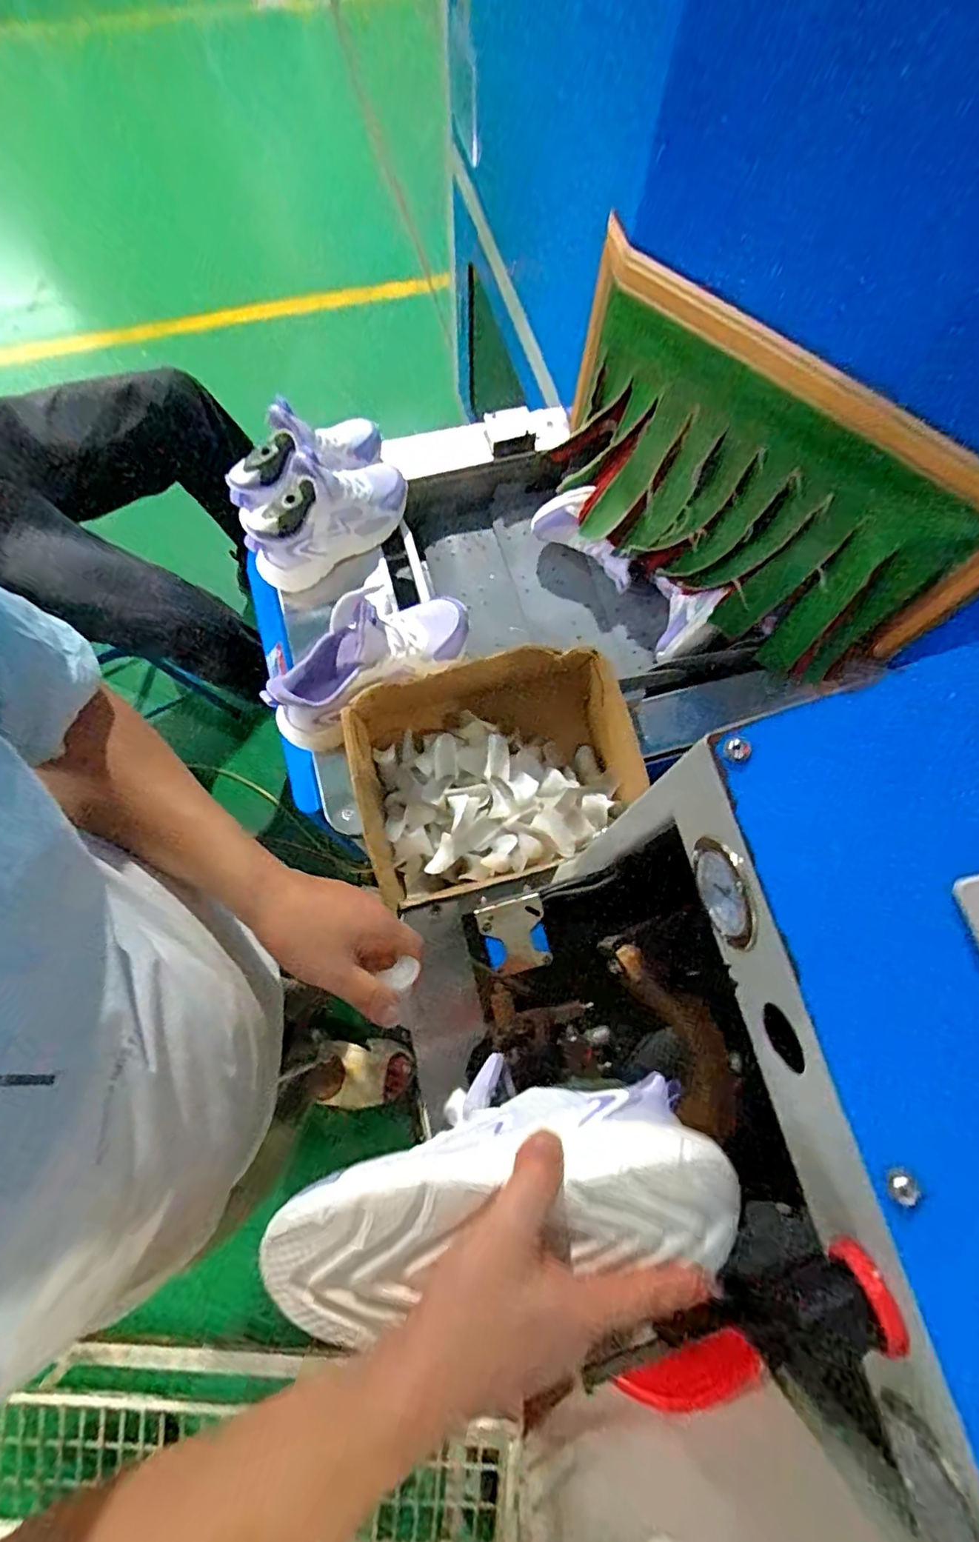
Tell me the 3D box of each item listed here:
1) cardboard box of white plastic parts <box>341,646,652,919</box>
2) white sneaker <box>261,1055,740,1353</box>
[{"bbox_3d":[0.007,-0.003,0.711,0.333,0.108,0.264,-19,75,-8],"label":"cardboard box of white plastic parts"},{"bbox_3d":[0.005,0.268,0.379,0.276,0.108,0.100,-10,74,-6],"label":"white sneaker"}]

